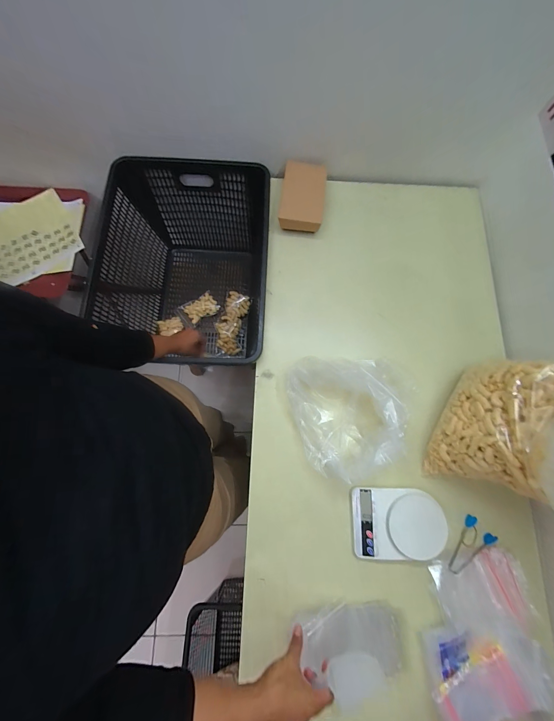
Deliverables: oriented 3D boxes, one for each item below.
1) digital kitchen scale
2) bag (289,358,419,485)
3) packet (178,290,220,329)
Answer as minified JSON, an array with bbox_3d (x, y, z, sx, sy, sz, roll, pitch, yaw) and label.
[{"bbox_3d":[0.240,0.322,0.555,0.171,0.029,0.124,0,76,-1],"label":"digital kitchen scale"},{"bbox_3d":[0.168,0.090,0.582,0.261,0.091,0.241,-18,77,-5],"label":"bag"},{"bbox_3d":[-0.267,-0.175,0.974,0.126,0.046,0.087,-34,79,-9],"label":"packet"}]

